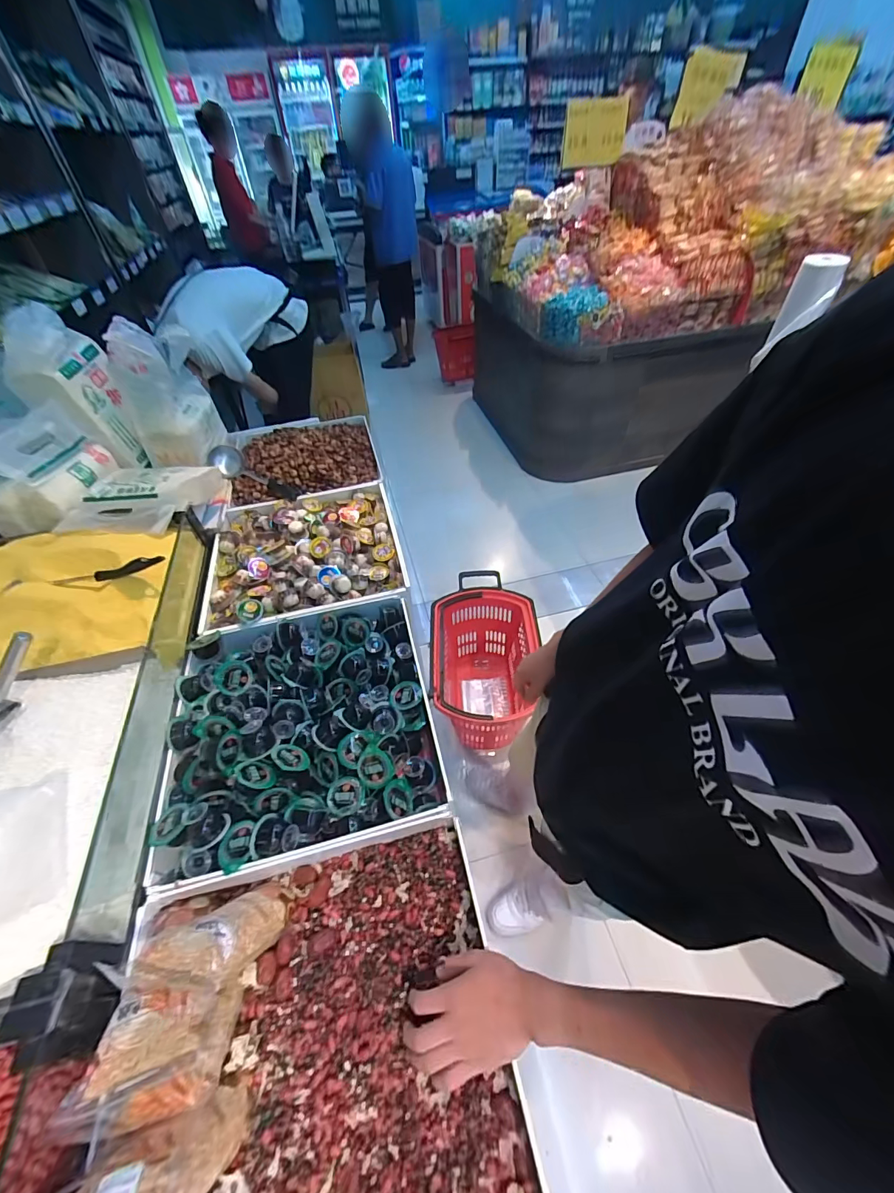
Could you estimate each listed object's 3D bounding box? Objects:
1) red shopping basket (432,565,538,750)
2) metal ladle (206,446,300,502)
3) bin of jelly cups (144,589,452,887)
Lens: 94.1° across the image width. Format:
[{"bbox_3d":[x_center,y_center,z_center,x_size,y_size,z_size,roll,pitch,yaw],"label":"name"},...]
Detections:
[{"bbox_3d":[0.132,0.232,1.440,0.338,0.363,0.570,-2,48,3],"label":"red shopping basket"},{"bbox_3d":[-0.534,-0.336,1.137,0.290,0.071,0.084,27,56,26],"label":"metal ladle"},{"bbox_3d":[-0.240,0.193,0.702,0.407,0.101,0.415,-12,49,-7],"label":"bin of jelly cups"}]

